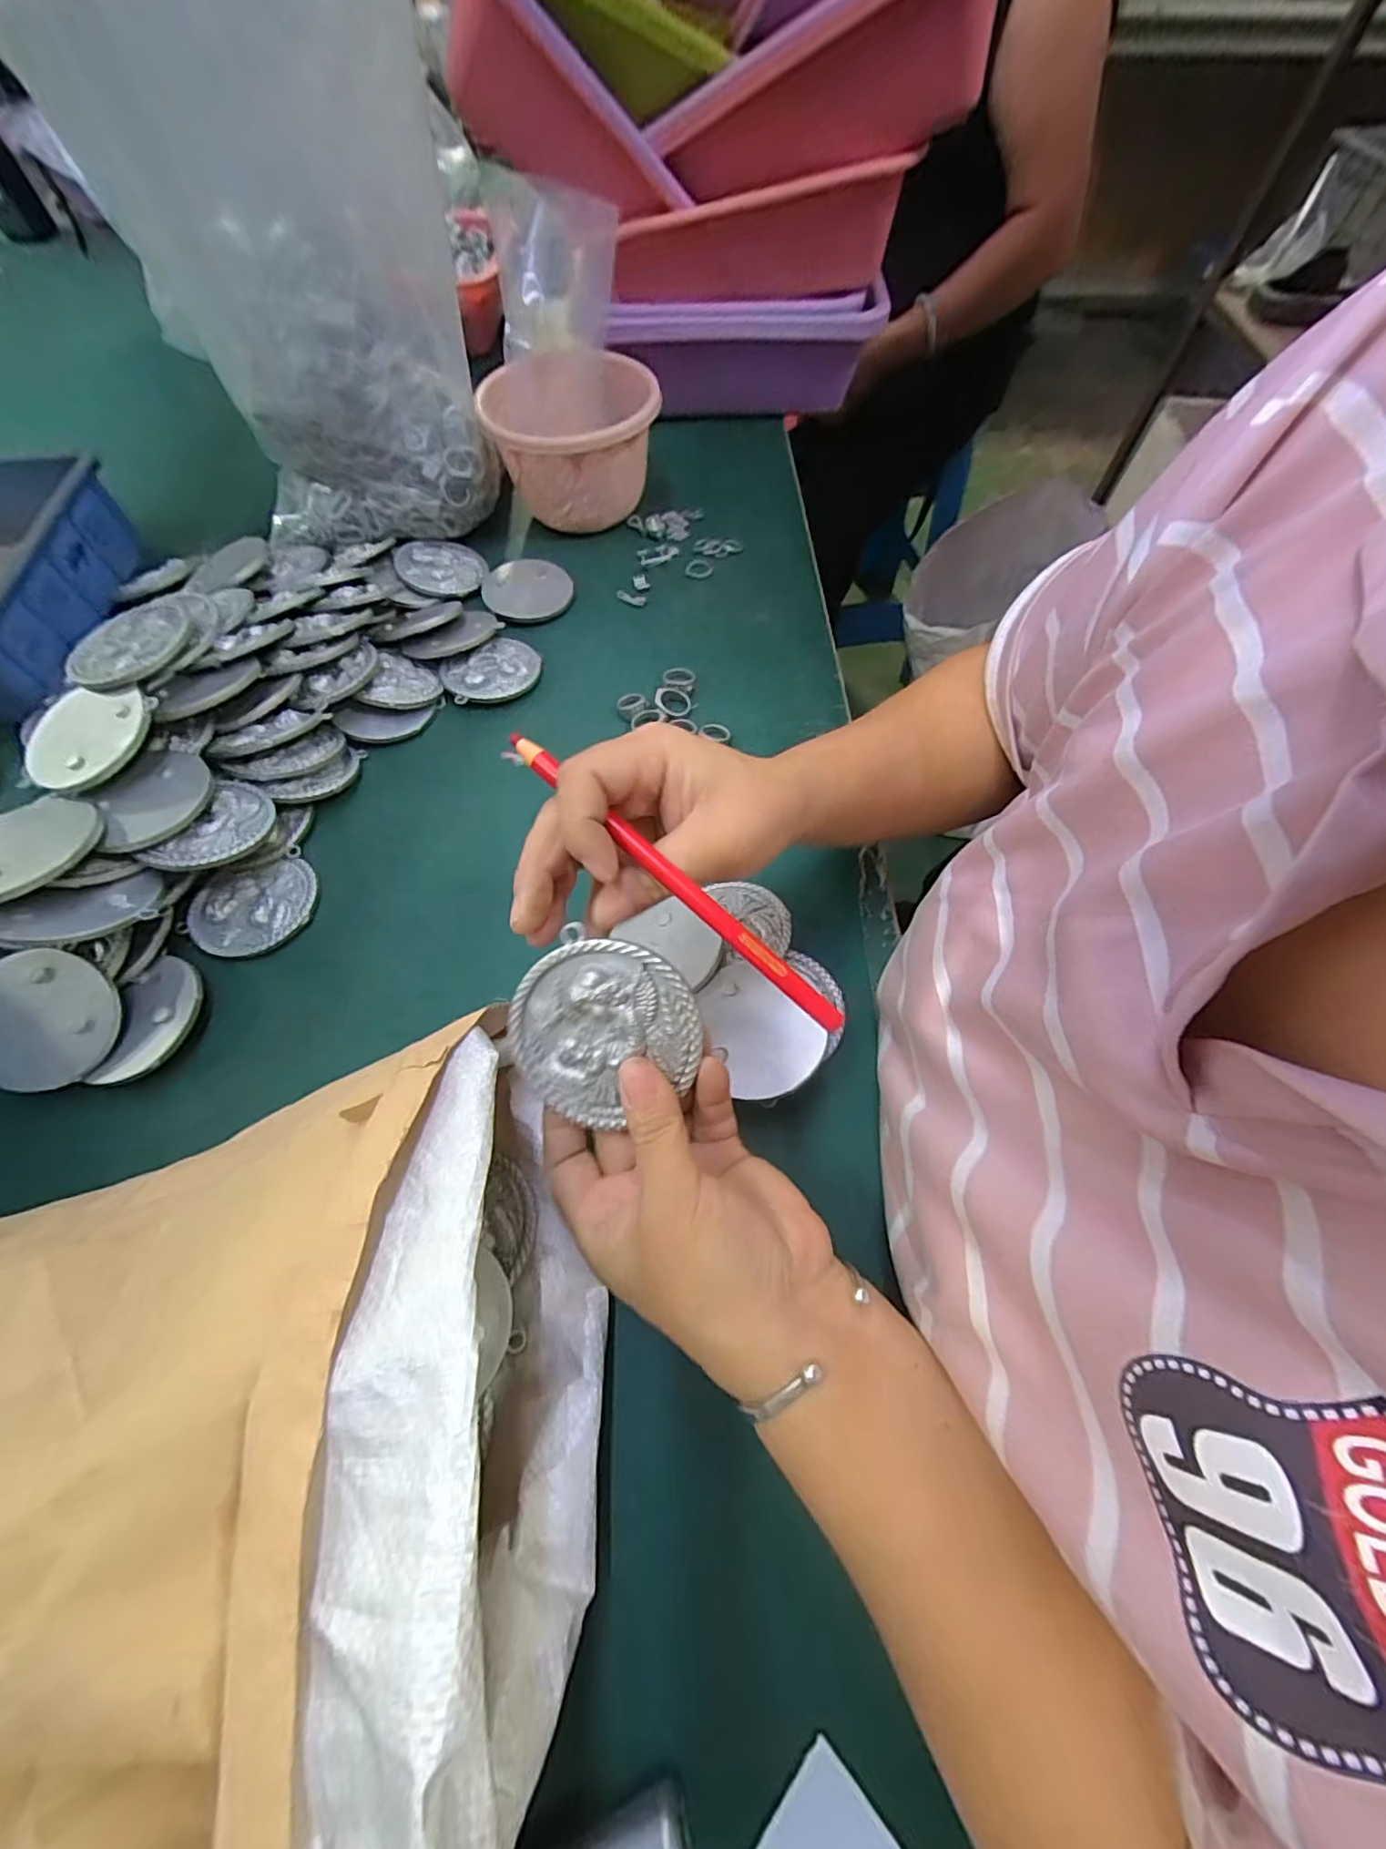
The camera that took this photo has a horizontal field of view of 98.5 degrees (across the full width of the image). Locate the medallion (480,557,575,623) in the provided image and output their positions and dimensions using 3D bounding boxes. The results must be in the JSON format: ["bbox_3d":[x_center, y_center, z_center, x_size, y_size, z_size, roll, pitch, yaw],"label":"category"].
[{"bbox_3d":[-0.140,-0.281,0.504,0.073,0.007,0.066,-8,71,-6],"label":"medallion"}]

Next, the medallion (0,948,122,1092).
[{"bbox_3d":[-0.351,0.050,0.319,0.076,0.007,0.071,1,82,-6],"label":"medallion"}]

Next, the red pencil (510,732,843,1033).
[{"bbox_3d":[-0.008,-0.018,0.227,0.165,0.006,0.008,42,71,5],"label":"red pencil"}]

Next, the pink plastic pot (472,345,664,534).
[{"bbox_3d":[-0.100,-0.410,0.517,0.135,0.098,0.136,0,63,0],"label":"pink plastic pot"}]

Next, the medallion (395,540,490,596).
[{"bbox_3d":[-0.213,-0.304,0.511,0.073,0.007,0.067,-10,67,-24],"label":"medallion"}]

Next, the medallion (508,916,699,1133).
[{"bbox_3d":[-0.034,0.042,0.228,0.071,0.008,0.071,1,97,8],"label":"medallion"}]

